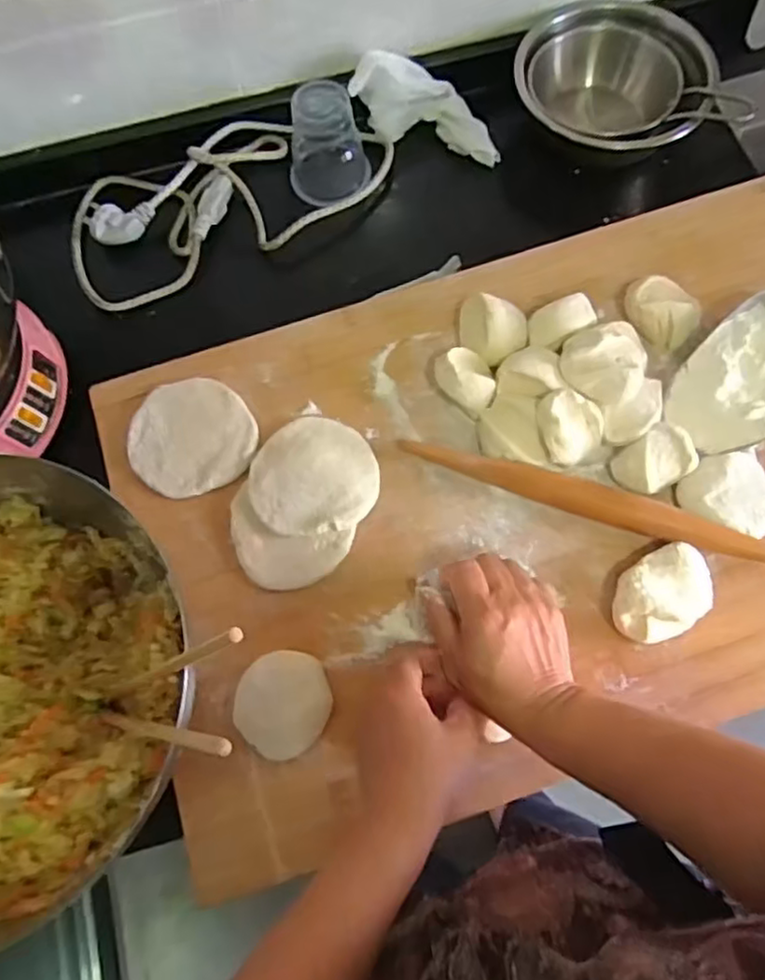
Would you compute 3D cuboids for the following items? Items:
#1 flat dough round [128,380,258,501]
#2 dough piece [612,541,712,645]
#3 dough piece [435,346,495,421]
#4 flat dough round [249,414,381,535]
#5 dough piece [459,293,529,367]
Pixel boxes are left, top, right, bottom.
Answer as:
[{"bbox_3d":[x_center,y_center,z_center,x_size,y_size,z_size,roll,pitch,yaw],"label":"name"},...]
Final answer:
[{"bbox_3d":[-0.151,-0.044,0.529,0.095,0.007,0.095,0,71,1],"label":"flat dough round"},{"bbox_3d":[0.195,0.073,0.466,0.076,0.023,0.052,-32,73,-9],"label":"dough piece"},{"bbox_3d":[0.066,-0.082,0.518,0.043,0.039,0.047,0,71,1],"label":"dough piece"},{"bbox_3d":[-0.052,-0.011,0.512,0.094,0.014,0.091,0,71,1],"label":"flat dough round"},{"bbox_3d":[0.088,-0.126,0.531,0.053,0.034,0.049,0,71,1],"label":"dough piece"}]

